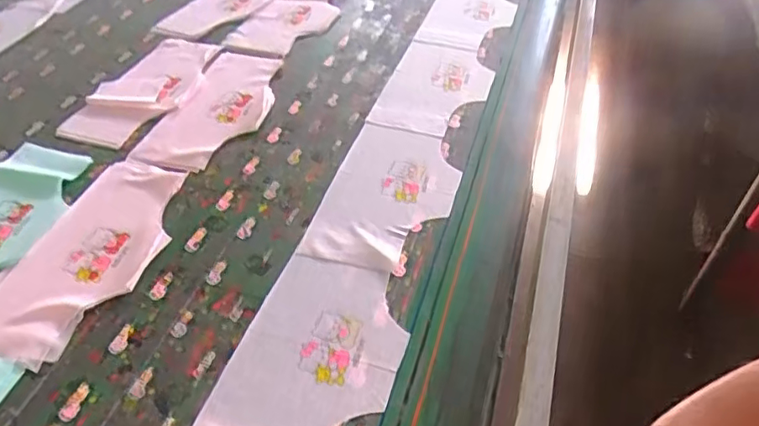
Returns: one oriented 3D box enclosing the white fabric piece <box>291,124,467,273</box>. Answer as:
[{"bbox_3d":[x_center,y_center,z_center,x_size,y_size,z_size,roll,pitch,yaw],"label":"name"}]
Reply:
[{"bbox_3d":[0.015,-0.031,0.774,0.161,0.006,0.275,11,45,12],"label":"white fabric piece"}]

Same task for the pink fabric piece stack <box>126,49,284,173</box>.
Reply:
[{"bbox_3d":[-0.249,-0.173,0.916,0.155,0.008,0.317,11,45,13],"label":"pink fabric piece stack"}]

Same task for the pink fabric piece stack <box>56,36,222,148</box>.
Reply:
[{"bbox_3d":[-0.388,-0.214,0.961,0.159,0.008,0.309,7,44,8],"label":"pink fabric piece stack"}]

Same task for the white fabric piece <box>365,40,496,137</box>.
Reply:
[{"bbox_3d":[0.099,-0.213,0.964,0.159,0.011,0.264,14,48,12],"label":"white fabric piece"}]

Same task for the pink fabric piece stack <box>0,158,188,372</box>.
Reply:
[{"bbox_3d":[-0.349,0.041,0.700,0.164,0.009,0.312,13,46,14],"label":"pink fabric piece stack"}]

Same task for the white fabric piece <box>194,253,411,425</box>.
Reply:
[{"bbox_3d":[-0.065,0.150,0.585,0.157,0.008,0.261,13,46,14],"label":"white fabric piece"}]

